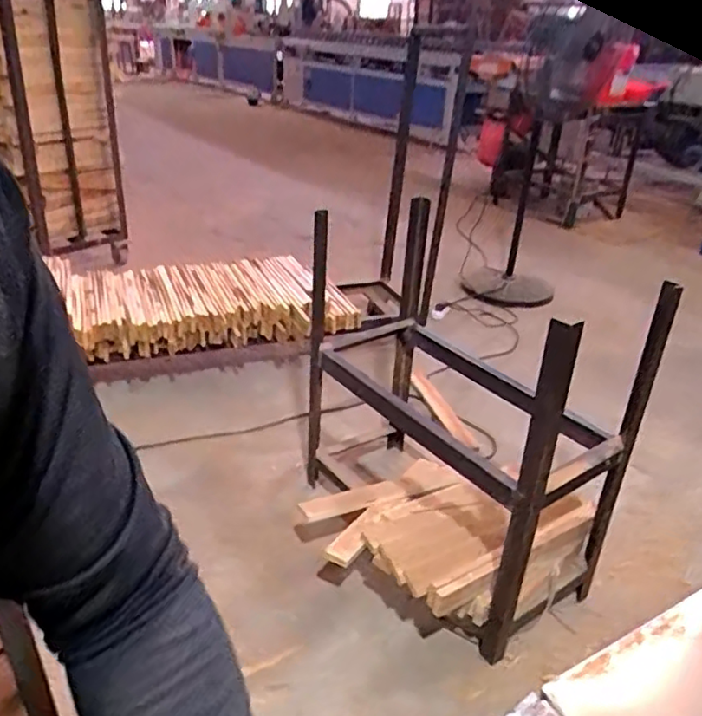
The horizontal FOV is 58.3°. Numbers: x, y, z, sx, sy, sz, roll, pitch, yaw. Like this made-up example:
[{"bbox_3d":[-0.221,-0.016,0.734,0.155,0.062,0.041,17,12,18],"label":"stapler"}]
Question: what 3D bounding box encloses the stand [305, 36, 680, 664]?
[{"bbox_3d":[0.227,0.107,1.526,0.401,0.708,0.864,-14,32,-29],"label":"stand"}]

